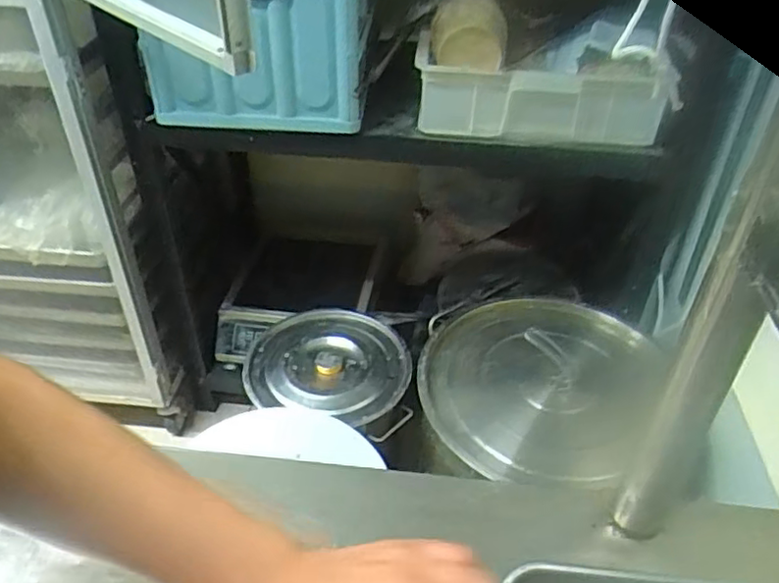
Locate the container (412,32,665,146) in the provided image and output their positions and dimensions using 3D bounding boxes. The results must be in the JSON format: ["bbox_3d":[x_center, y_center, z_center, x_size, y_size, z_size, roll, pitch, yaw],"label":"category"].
[{"bbox_3d":[0.241,-0.310,1.047,0.386,0.138,0.053,6,40,6],"label":"container"}]

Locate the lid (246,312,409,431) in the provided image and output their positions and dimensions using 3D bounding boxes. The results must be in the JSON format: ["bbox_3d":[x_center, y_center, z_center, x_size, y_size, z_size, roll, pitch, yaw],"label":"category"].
[{"bbox_3d":[-0.118,0.134,1.258,0.321,0.053,0.277,9,40,10],"label":"lid"}]

